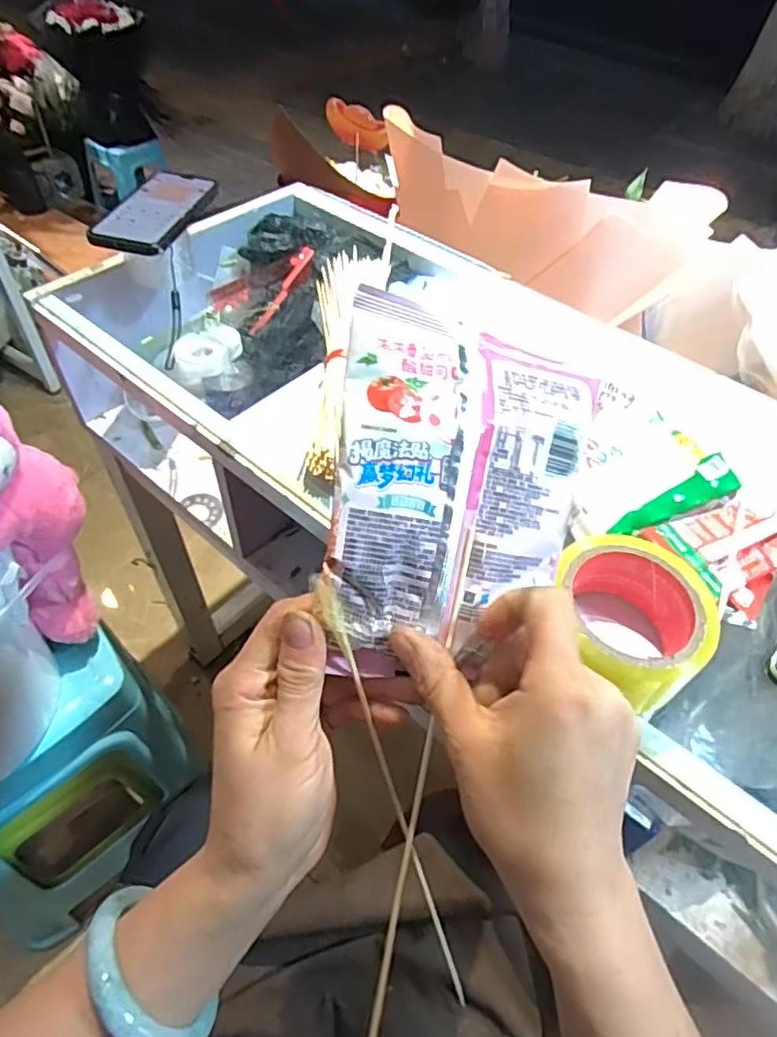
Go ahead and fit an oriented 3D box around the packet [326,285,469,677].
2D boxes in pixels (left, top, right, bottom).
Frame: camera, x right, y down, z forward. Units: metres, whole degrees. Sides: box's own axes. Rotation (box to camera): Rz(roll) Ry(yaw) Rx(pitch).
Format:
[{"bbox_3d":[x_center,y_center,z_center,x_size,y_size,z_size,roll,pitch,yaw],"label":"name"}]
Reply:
[{"bbox_3d":[0.005,-0.012,0.262,0.049,0.025,0.159,5,90,0],"label":"packet"}]

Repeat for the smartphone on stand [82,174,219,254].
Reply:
[{"bbox_3d":[-0.236,-0.315,0.630,0.076,0.014,0.156,15,52,8],"label":"smartphone on stand"}]

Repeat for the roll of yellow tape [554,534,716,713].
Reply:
[{"bbox_3d":[0.152,0.068,0.394,0.092,0.054,0.092,2,51,-2],"label":"roll of yellow tape"}]

